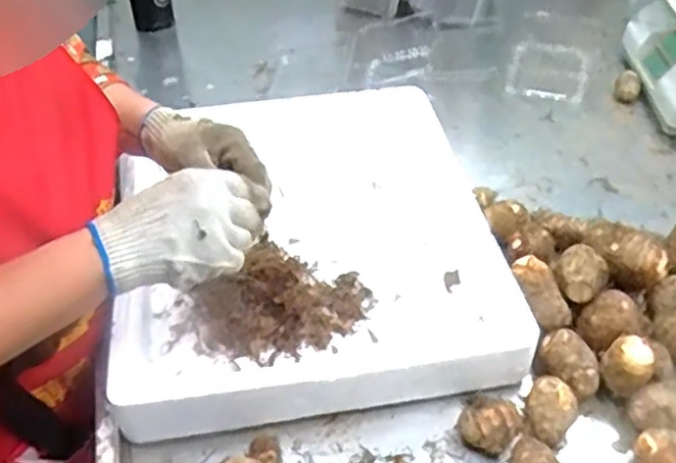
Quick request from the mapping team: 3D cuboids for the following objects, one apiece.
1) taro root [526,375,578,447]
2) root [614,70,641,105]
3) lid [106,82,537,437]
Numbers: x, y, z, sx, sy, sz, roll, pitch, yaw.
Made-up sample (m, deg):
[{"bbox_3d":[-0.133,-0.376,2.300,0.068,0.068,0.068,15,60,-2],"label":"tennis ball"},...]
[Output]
[{"bbox_3d":[0.190,0.162,0.632,0.040,0.038,0.055,18,48,20],"label":"taro root"},{"bbox_3d":[0.414,-0.207,1.008,0.034,0.028,0.056,14,47,17],"label":"root"},{"bbox_3d":[-0.035,-0.008,0.798,0.389,0.068,0.471,-8,44,-5],"label":"lid"}]

